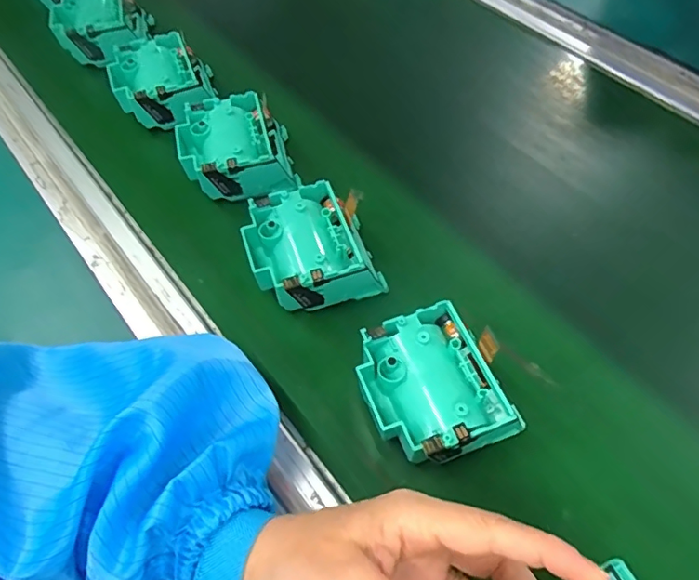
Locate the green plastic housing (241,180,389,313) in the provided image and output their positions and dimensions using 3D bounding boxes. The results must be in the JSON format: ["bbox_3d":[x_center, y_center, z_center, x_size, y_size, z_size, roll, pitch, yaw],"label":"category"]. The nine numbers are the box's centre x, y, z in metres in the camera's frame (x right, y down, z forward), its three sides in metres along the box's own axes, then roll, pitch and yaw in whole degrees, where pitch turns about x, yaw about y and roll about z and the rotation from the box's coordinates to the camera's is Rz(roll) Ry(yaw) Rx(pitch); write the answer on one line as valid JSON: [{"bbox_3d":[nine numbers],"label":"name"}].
[{"bbox_3d":[-0.025,-0.024,0.343,0.077,0.042,0.078,-18,59,-11],"label":"green plastic housing"}]

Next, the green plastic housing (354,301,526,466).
[{"bbox_3d":[0.047,0.054,0.289,0.078,0.040,0.079,-20,59,-12],"label":"green plastic housing"}]

